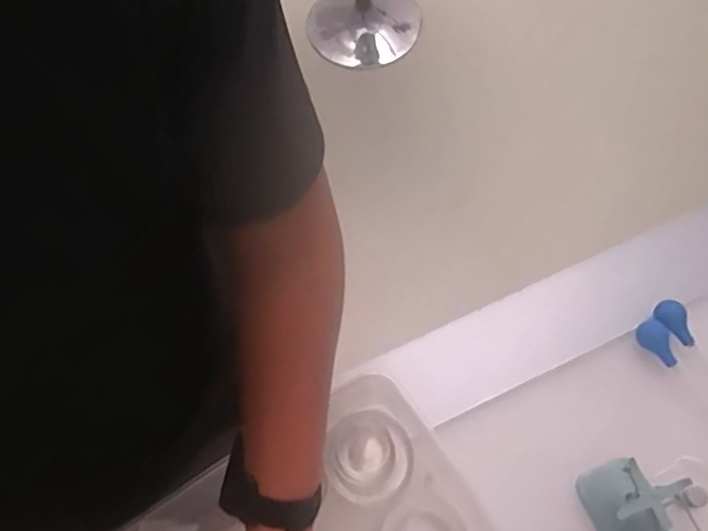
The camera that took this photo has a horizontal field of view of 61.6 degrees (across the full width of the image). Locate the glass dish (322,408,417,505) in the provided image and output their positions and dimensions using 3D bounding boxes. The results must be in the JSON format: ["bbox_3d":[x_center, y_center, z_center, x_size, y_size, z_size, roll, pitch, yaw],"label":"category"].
[{"bbox_3d":[0.015,0.206,0.649,0.093,0.041,0.097,-39,70,-13],"label":"glass dish"}]

